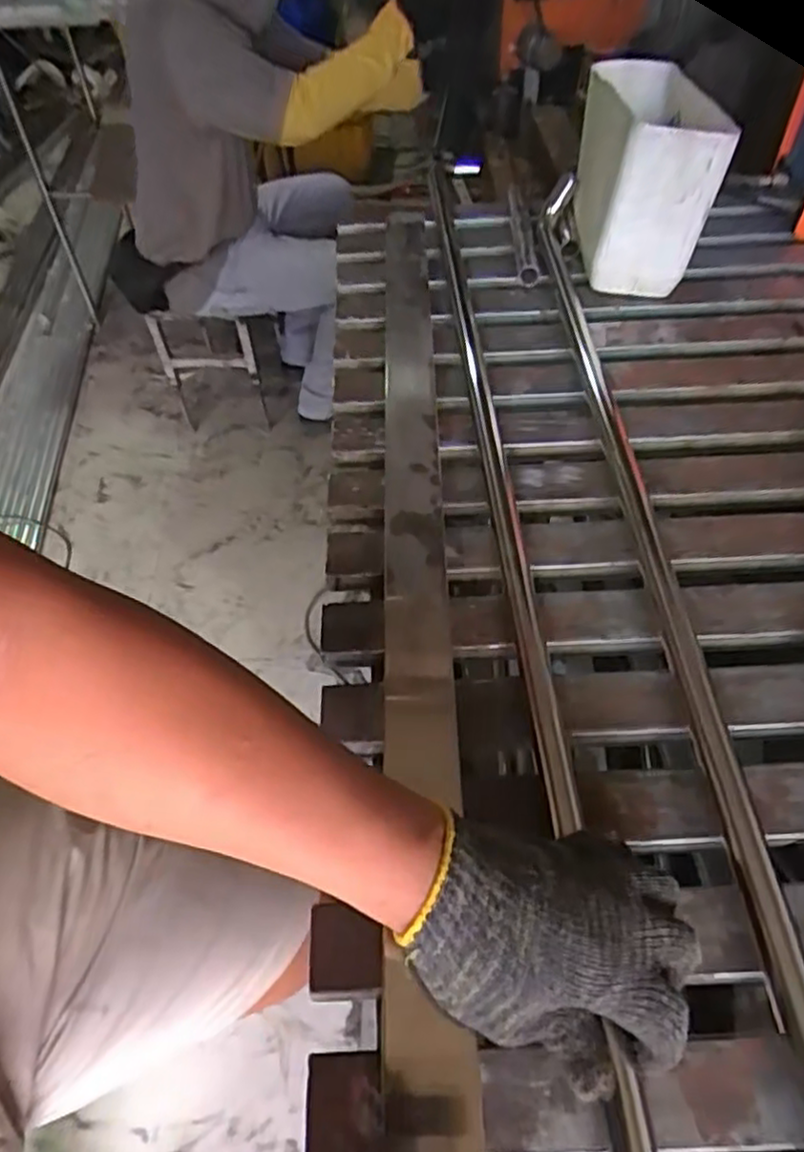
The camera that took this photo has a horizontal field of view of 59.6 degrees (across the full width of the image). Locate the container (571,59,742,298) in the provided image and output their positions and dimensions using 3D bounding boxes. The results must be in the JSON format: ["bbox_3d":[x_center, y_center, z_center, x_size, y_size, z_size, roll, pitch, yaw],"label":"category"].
[{"bbox_3d":[0.254,-0.409,0.744,0.101,0.190,0.173,-6,52,1],"label":"container"}]

